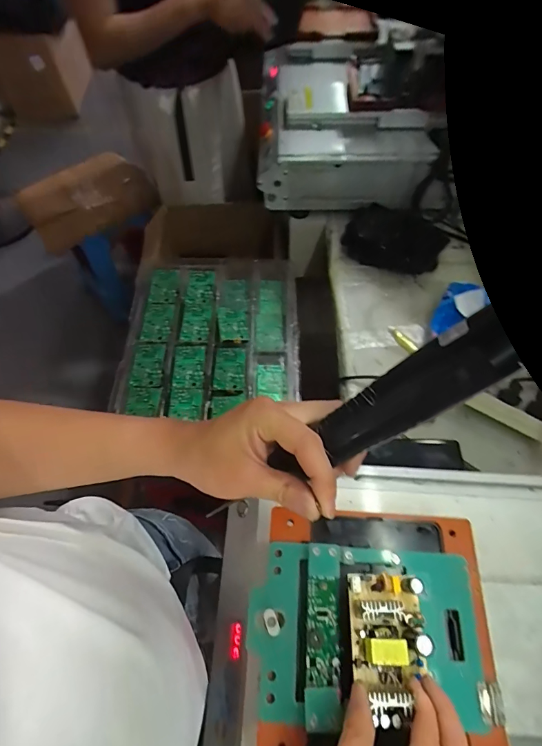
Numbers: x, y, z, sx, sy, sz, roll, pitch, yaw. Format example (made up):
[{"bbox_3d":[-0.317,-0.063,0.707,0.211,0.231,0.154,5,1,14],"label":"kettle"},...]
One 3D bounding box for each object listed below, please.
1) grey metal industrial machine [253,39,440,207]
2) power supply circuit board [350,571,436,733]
[{"bbox_3d":[0.162,-0.572,0.907,0.363,0.153,0.406,2,62,1],"label":"grey metal industrial machine"},{"bbox_3d":[0.096,0.214,0.309,0.057,0.027,0.094,1,62,0],"label":"power supply circuit board"}]

